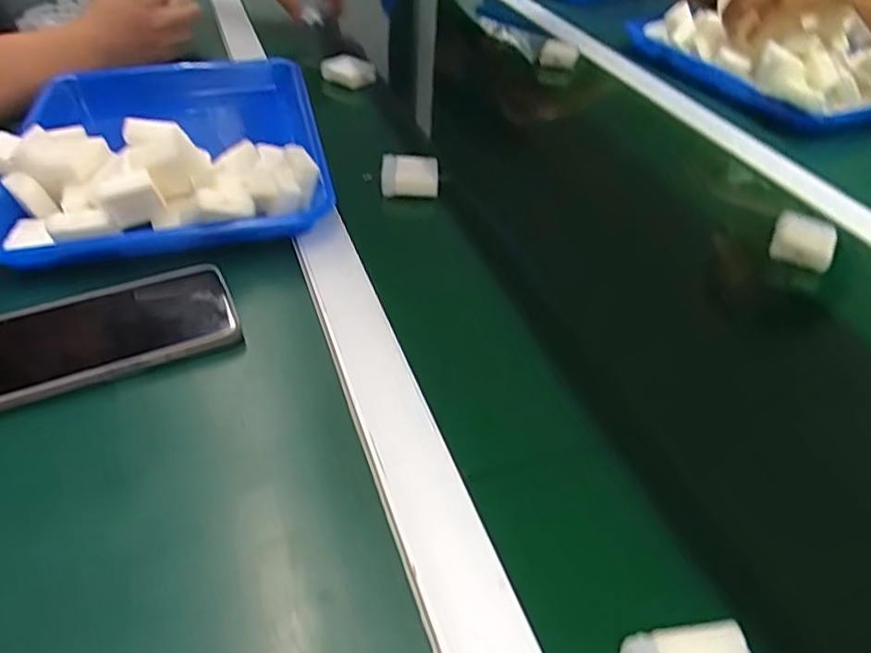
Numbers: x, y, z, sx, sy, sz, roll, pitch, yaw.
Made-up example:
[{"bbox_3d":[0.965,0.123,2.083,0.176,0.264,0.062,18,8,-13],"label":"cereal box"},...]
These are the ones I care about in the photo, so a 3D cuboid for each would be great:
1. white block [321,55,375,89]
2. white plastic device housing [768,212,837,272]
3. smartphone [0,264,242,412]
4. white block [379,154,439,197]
[{"bbox_3d":[-0.098,-0.289,0.747,0.058,0.029,0.026,15,41,12],"label":"white block"},{"bbox_3d":[0.291,-0.070,0.521,0.045,0.029,0.037,18,42,15],"label":"white plastic device housing"},{"bbox_3d":[-0.211,0.006,0.406,0.165,0.015,0.081,-17,42,-22],"label":"smartphone"},{"bbox_3d":[-0.023,-0.129,0.565,0.048,0.028,0.032,2,40,-4],"label":"white block"}]

